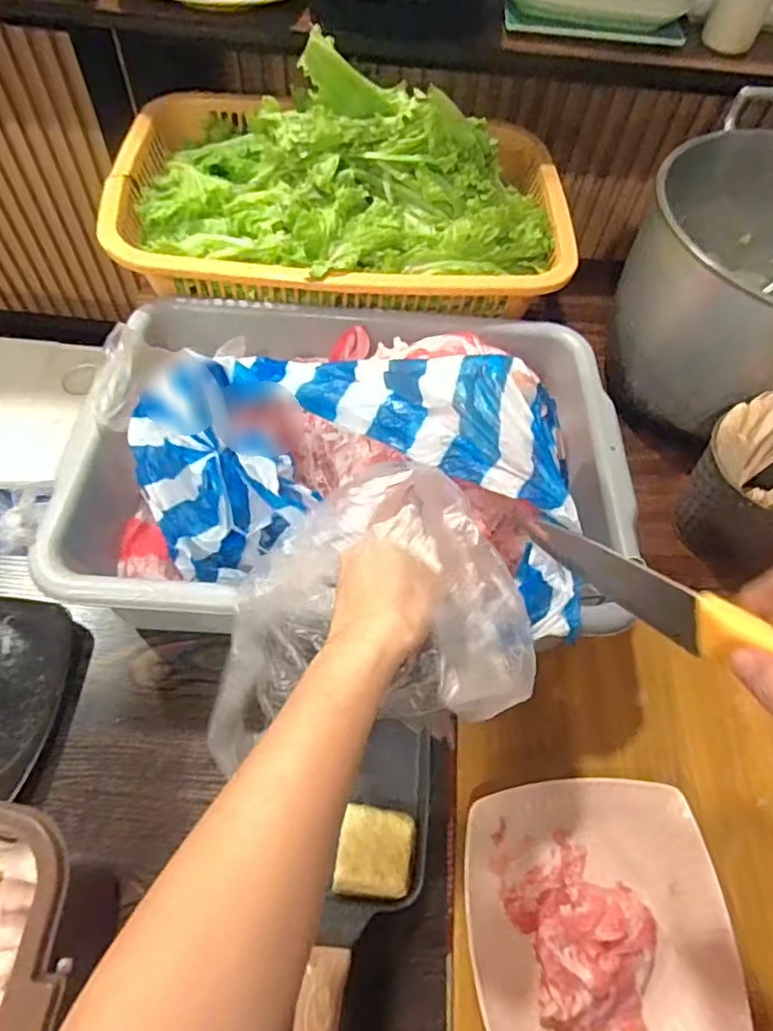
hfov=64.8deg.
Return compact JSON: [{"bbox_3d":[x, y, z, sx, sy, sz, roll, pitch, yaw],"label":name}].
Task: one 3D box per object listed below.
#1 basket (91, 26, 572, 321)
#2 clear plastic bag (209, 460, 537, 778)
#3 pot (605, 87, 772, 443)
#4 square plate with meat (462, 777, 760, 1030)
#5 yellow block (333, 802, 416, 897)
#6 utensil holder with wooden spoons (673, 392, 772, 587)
[{"bbox_3d":[-0.047,-0.395,0.696,0.525,0.160,0.325,4,59,-1],"label":"basket"},{"bbox_3d":[-0.012,0.070,0.410,0.195,0.160,0.149,1,60,-3],"label":"clear plastic bag"},{"bbox_3d":[0.442,-0.279,0.709,0.316,0.227,0.342,2,59,-3],"label":"pot"},{"bbox_3d":[0.175,0.332,0.496,0.211,0.035,0.208,-5,60,-6],"label":"square plate with meat"},{"bbox_3d":[-0.007,0.285,0.515,0.058,0.028,0.064,9,59,2],"label":"yellow block"},{"bbox_3d":[0.404,-0.021,0.677,0.123,0.180,0.143,-33,67,-20],"label":"utensil holder with wooden spoons"}]

